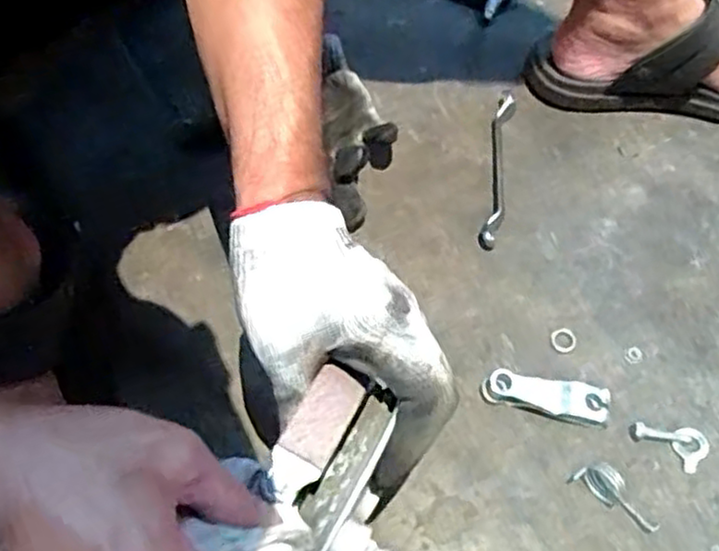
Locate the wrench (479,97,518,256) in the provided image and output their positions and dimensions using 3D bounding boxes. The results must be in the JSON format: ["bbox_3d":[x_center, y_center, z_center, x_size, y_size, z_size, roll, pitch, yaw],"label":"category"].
[{"bbox_3d":[0.117,-0.090,0.602,0.017,0.012,0.158,10,61,4],"label":"wrench"}]

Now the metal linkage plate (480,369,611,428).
[{"bbox_3d":[0.130,0.086,0.500,0.087,0.017,0.028,9,61,3],"label":"metal linkage plate"}]

